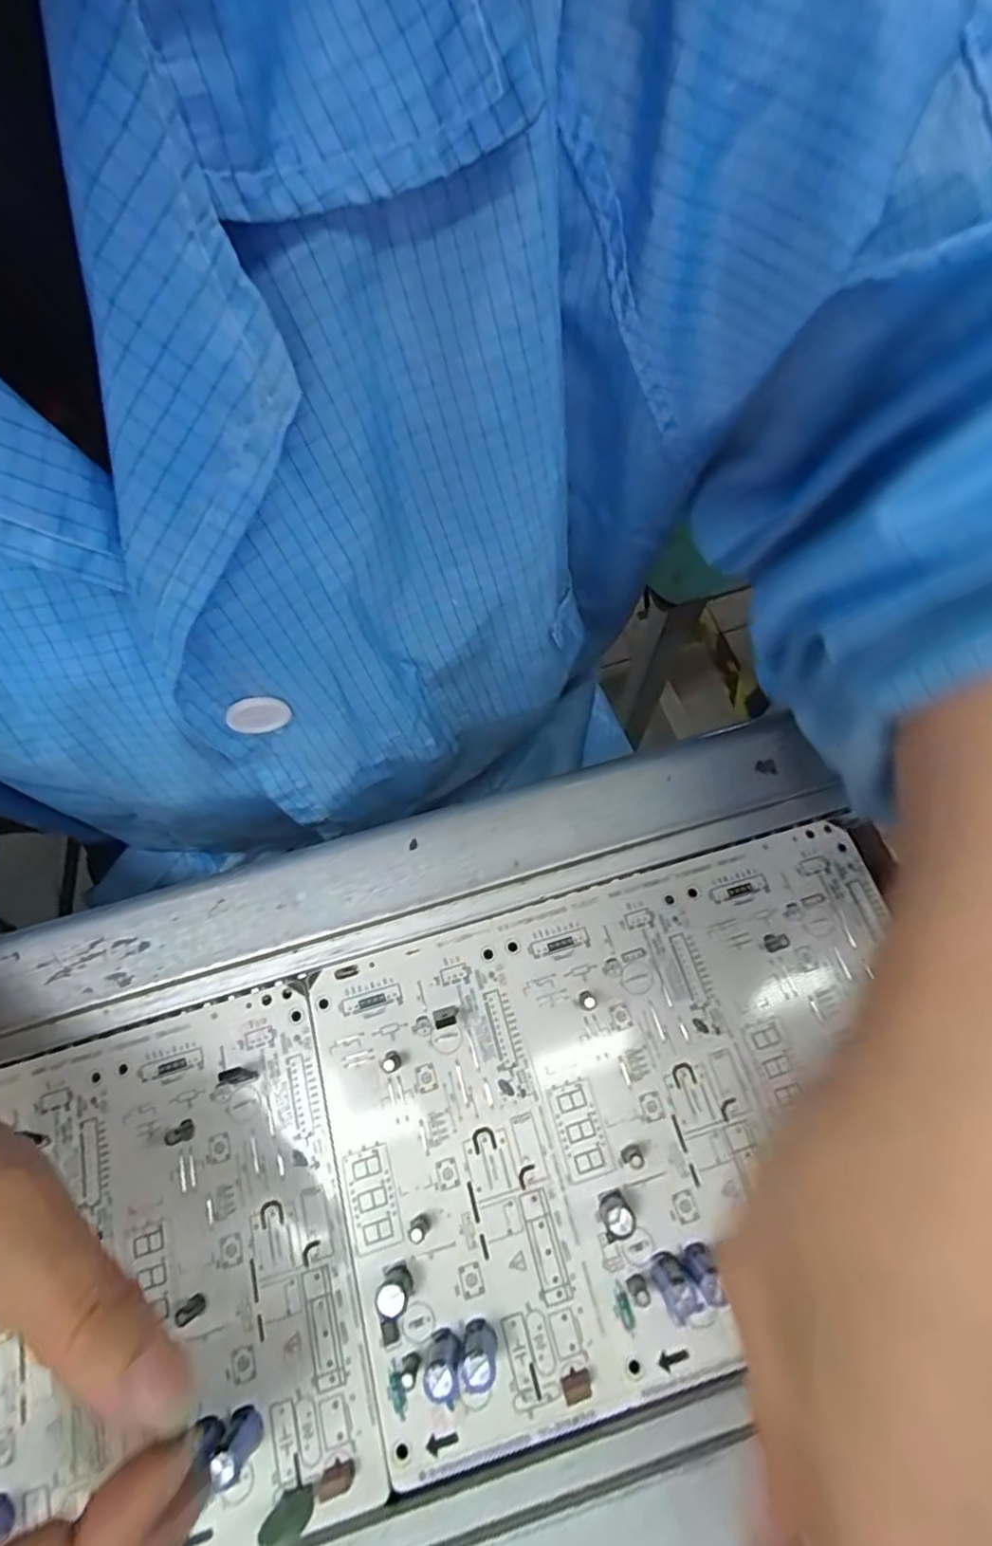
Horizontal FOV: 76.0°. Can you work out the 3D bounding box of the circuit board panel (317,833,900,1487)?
[{"bbox_3d":[0.053,0.119,0.230,0.219,0.008,0.152,-15,69,-6],"label":"circuit board panel"}]

